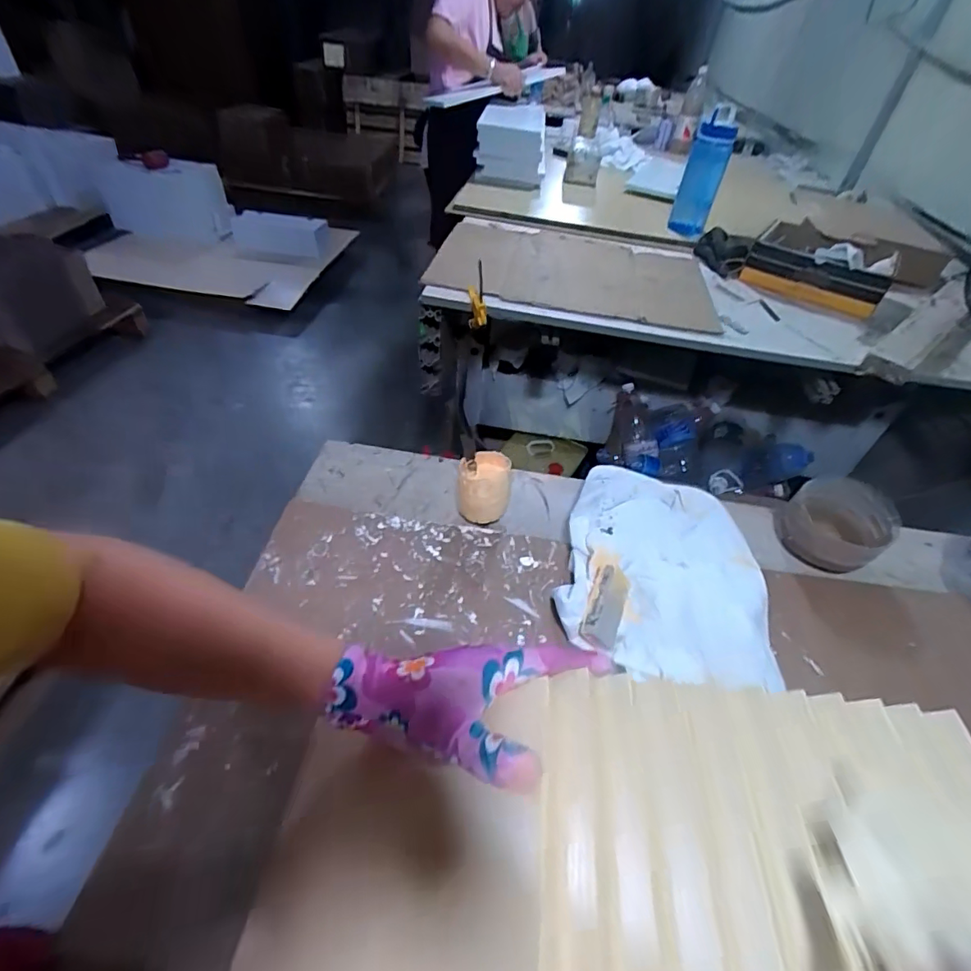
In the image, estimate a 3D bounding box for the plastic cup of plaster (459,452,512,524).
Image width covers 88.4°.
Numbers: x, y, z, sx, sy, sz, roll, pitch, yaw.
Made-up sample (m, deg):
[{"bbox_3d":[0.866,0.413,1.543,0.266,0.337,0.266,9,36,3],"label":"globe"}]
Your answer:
[{"bbox_3d":[-0.003,0.008,0.550,0.054,0.070,0.057,4,44,-4],"label":"plastic cup of plaster"}]

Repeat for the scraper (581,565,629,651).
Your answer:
[{"bbox_3d":[0.109,0.109,0.452,0.031,0.012,0.072,17,70,9],"label":"scraper"}]

